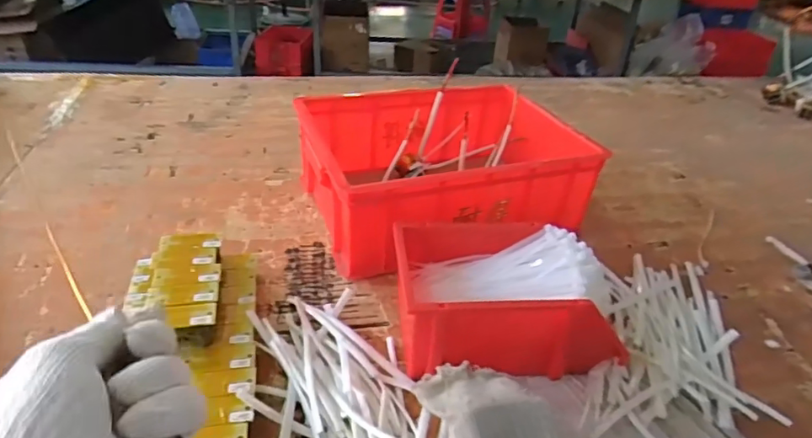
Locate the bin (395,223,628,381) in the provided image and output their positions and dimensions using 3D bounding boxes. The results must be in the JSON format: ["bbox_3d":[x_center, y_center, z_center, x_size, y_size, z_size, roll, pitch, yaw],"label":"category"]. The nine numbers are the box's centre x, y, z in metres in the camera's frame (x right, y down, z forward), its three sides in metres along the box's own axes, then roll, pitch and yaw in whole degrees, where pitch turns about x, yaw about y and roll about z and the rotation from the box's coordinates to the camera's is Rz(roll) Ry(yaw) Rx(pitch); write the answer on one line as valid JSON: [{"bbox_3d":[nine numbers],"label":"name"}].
[{"bbox_3d":[0.110,0.089,0.603,0.240,0.100,0.154,1,33,-7],"label":"bin"}]

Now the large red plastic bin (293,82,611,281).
[{"bbox_3d":[0.047,-0.084,0.834,0.403,0.143,0.298,-12,37,-25],"label":"large red plastic bin"}]

